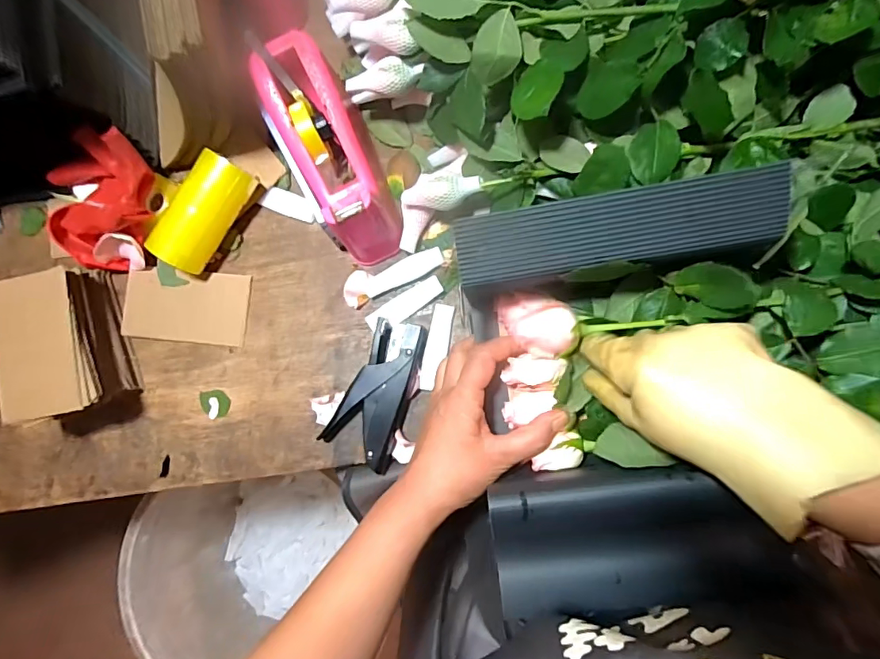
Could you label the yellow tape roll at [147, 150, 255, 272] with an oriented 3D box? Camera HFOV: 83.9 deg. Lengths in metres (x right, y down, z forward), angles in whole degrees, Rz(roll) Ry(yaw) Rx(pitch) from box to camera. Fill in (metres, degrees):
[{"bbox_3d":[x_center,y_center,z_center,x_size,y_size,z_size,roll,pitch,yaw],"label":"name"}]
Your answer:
[{"bbox_3d":[-0.248,-0.120,0.511,0.054,0.052,0.124,31,90,7],"label":"yellow tape roll"}]

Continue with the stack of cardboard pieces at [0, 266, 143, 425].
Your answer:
[{"bbox_3d":[-0.377,0.019,0.497,0.089,0.092,0.150,-16,84,5],"label":"stack of cardboard pieces"}]

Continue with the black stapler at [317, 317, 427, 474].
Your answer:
[{"bbox_3d":[-0.064,0.062,0.503,0.069,0.021,0.146,19,88,7],"label":"black stapler"}]

